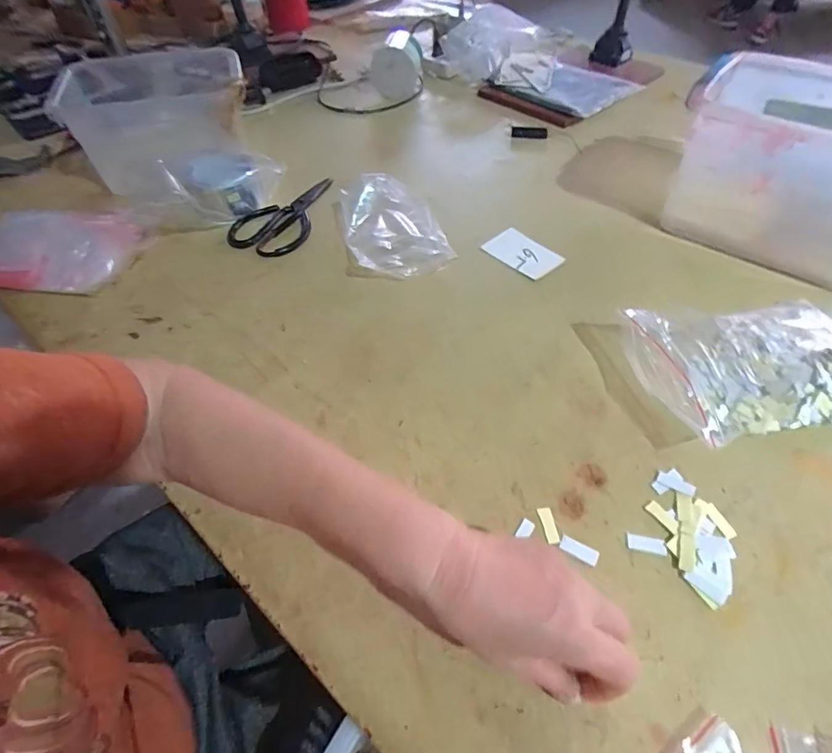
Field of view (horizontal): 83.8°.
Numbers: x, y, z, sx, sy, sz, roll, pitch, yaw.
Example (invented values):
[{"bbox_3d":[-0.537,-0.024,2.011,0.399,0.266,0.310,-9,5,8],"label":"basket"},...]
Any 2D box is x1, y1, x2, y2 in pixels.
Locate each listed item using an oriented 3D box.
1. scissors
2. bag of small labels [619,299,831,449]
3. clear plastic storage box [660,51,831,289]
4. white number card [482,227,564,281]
[{"bbox_3d":[-0.171,-0.225,0.658,0.097,0.012,0.201,41,60,17],"label":"scissors"},{"bbox_3d":[0.327,-0.010,0.446,0.219,0.050,0.141,-8,51,-4],"label":"bag of small labels"},{"bbox_3d":[0.453,-0.240,0.556,0.192,0.176,0.251,-38,59,-25],"label":"clear plastic storage box"},{"bbox_3d":[0.137,-0.158,0.597,0.060,0.006,0.093,-38,64,-21],"label":"white number card"}]

